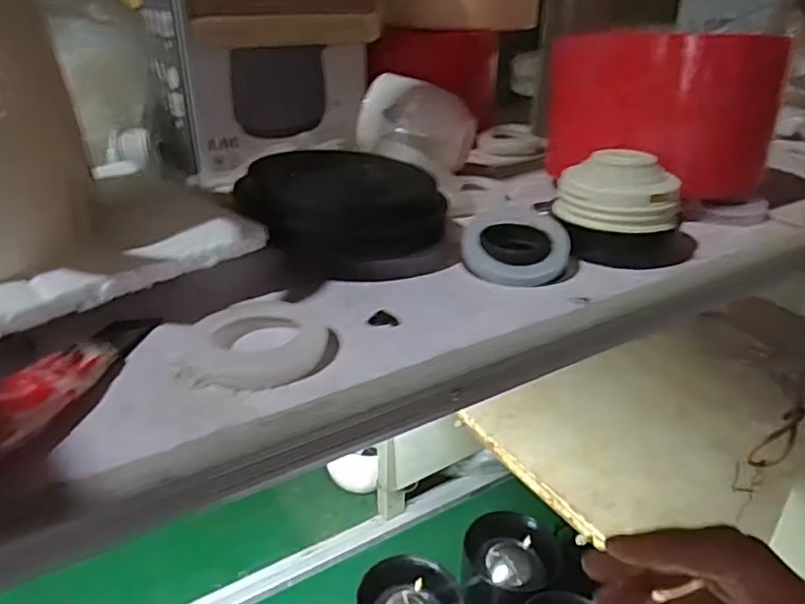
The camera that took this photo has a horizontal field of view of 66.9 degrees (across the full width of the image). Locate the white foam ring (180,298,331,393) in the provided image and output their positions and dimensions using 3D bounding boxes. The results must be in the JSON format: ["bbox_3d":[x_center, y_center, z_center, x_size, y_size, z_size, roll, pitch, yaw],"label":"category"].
[{"bbox_3d":[-0.062,0.016,0.259,0.056,0.009,0.060,1,26,0],"label":"white foam ring"}]

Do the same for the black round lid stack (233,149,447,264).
[{"bbox_3d":[-0.032,-0.057,0.351,0.112,0.037,0.101,0,26,-1],"label":"black round lid stack"}]

